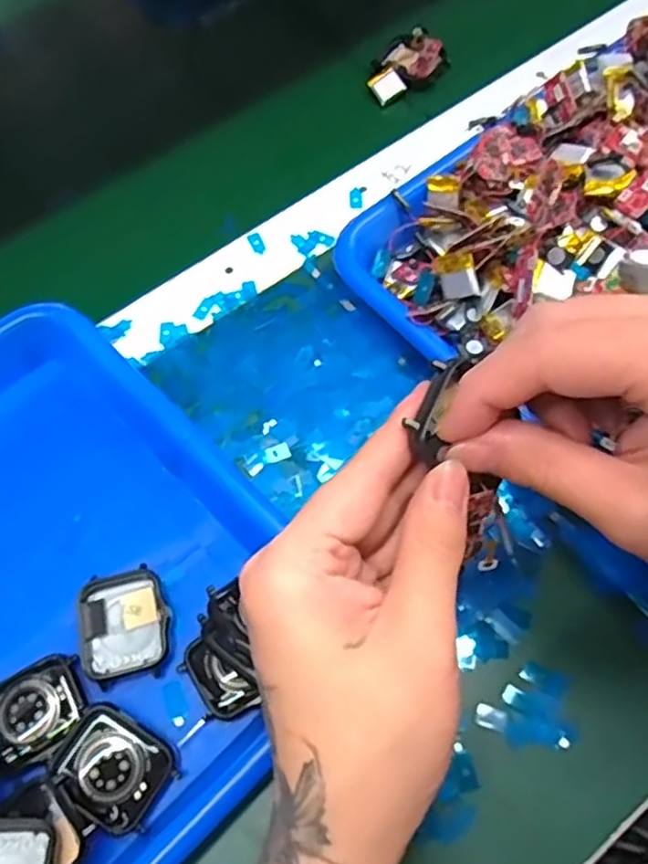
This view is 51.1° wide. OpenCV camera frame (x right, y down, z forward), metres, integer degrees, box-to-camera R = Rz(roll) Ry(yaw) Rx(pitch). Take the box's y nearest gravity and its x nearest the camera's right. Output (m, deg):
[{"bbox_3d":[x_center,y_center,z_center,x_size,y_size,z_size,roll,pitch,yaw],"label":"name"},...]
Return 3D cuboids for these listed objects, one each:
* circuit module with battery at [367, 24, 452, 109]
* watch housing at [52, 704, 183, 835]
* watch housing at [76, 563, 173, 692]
[{"bbox_3d":[0.053,-0.249,0.462,0.057,0.018,0.043,-43,69,-15],"label":"circuit module with battery"},{"bbox_3d":[-0.083,0.133,0.269,0.043,0.009,0.035,36,65,4],"label":"watch housing"},{"bbox_3d":[-0.087,0.085,0.298,0.038,0.008,0.046,-14,64,-3],"label":"watch housing"}]

